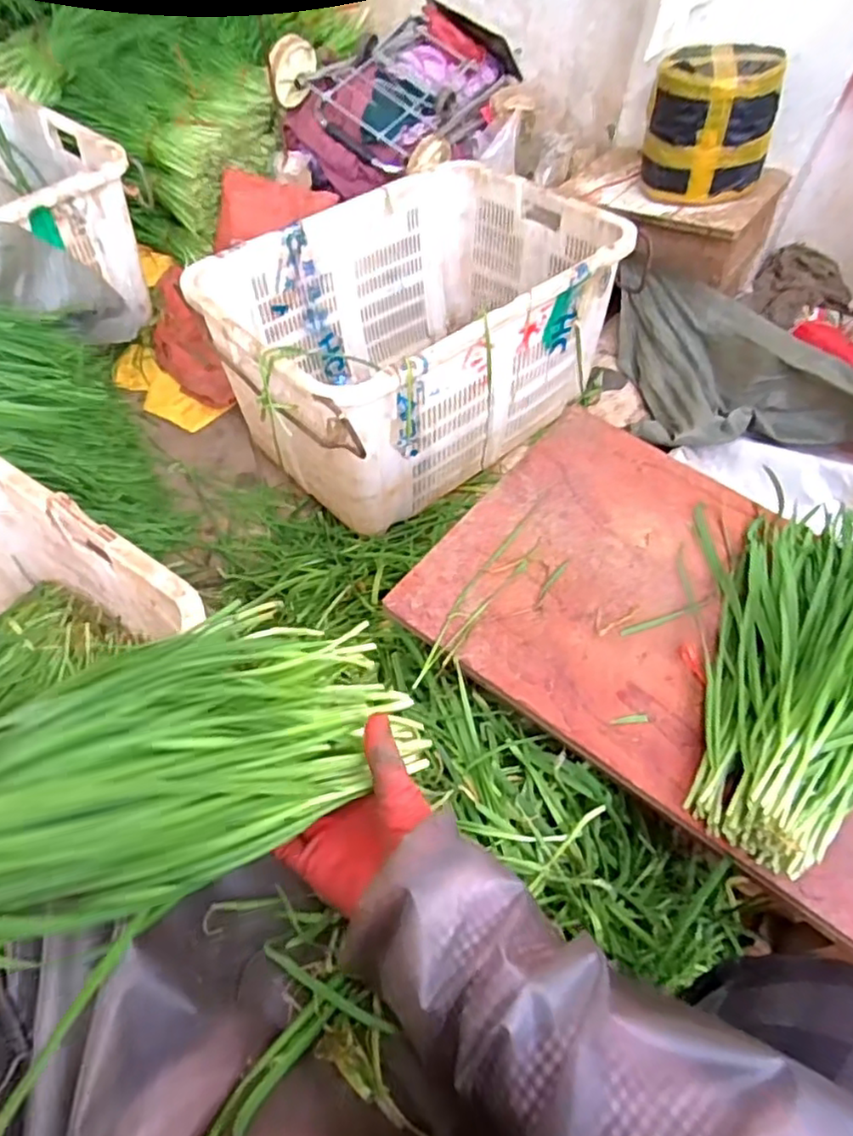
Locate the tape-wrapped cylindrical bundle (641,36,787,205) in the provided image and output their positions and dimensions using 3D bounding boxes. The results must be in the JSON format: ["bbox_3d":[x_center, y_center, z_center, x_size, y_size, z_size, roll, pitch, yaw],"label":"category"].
[{"bbox_3d":[0.561,-0.876,1.301,0.202,0.222,0.199,1,56,-2],"label":"tape-wrapped cylindrical bundle"}]

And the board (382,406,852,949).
[{"bbox_3d":[0.305,0.076,0.655,0.592,0.036,0.393,34,61,18],"label":"board"}]

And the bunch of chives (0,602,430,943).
[{"bbox_3d":[-0.190,0.105,0.292,0.130,0.081,0.481,48,28,25],"label":"bunch of chives"}]

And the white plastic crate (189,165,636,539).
[{"bbox_3d":[-0.021,-0.430,1.237,0.713,0.362,0.480,-39,66,-25],"label":"white plastic crate"}]

